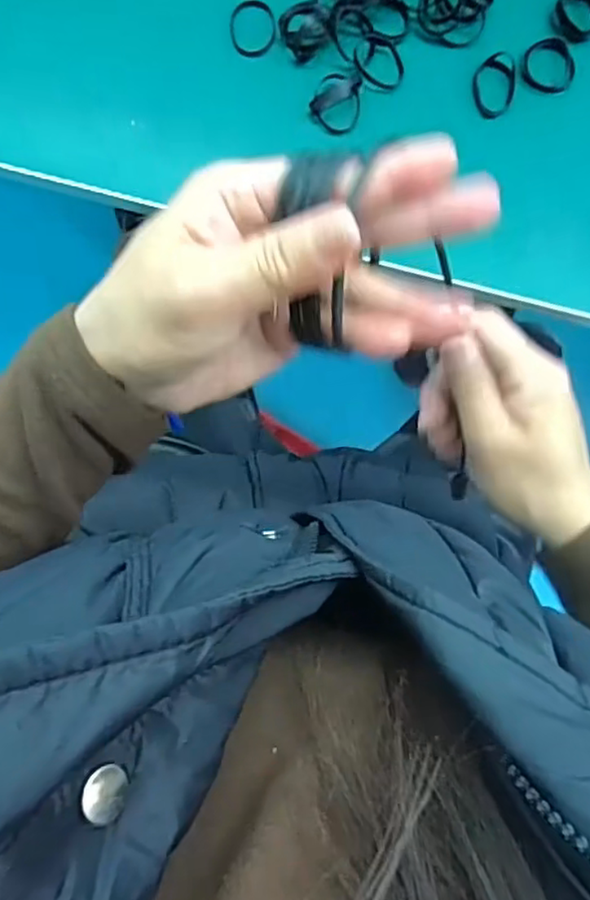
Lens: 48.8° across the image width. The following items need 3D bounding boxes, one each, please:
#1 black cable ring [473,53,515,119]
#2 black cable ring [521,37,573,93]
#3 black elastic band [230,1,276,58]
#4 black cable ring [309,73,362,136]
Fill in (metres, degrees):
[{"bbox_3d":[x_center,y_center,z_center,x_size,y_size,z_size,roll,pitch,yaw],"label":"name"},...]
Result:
[{"bbox_3d":[0.107,-0.196,0.348,0.022,0.006,0.030,-7,92,-3],"label":"black cable ring"},{"bbox_3d":[0.137,-0.207,0.352,0.030,0.007,0.027,-18,106,1],"label":"black cable ring"},{"bbox_3d":[-0.022,-0.221,0.339,0.023,0.004,0.028,-4,92,-3],"label":"black elastic band"},{"bbox_3d":[0.022,-0.180,0.339,0.026,0.006,0.028,0,92,-3],"label":"black cable ring"}]

